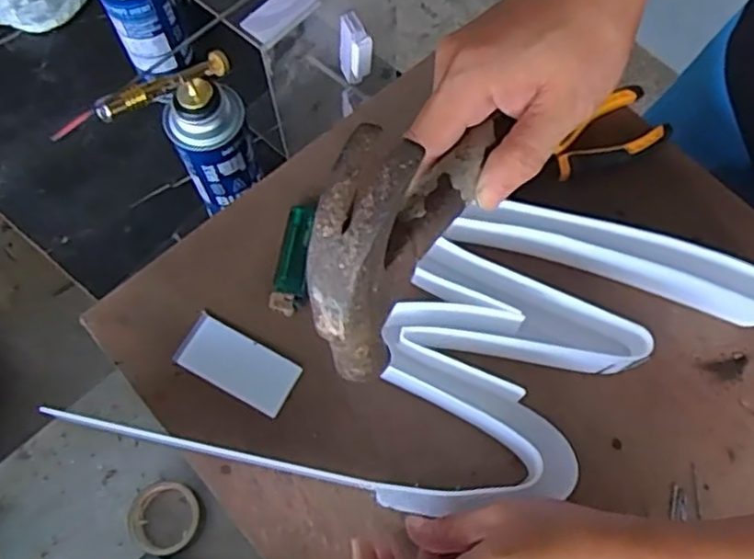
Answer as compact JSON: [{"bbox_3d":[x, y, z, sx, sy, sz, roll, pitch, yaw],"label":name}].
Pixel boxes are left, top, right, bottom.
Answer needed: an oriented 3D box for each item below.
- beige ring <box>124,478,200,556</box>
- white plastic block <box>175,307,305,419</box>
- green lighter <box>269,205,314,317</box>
[{"bbox_3d":[-0.135,0.152,0.438,0.043,0.019,0.045,1,68,-2],"label":"beige ring"},{"bbox_3d":[-0.095,0.057,0.464,0.081,0.004,0.040,29,70,10],"label":"white plastic block"},{"bbox_3d":[-0.059,-0.016,0.488,0.024,0.008,0.083,5,68,0],"label":"green lighter"}]

